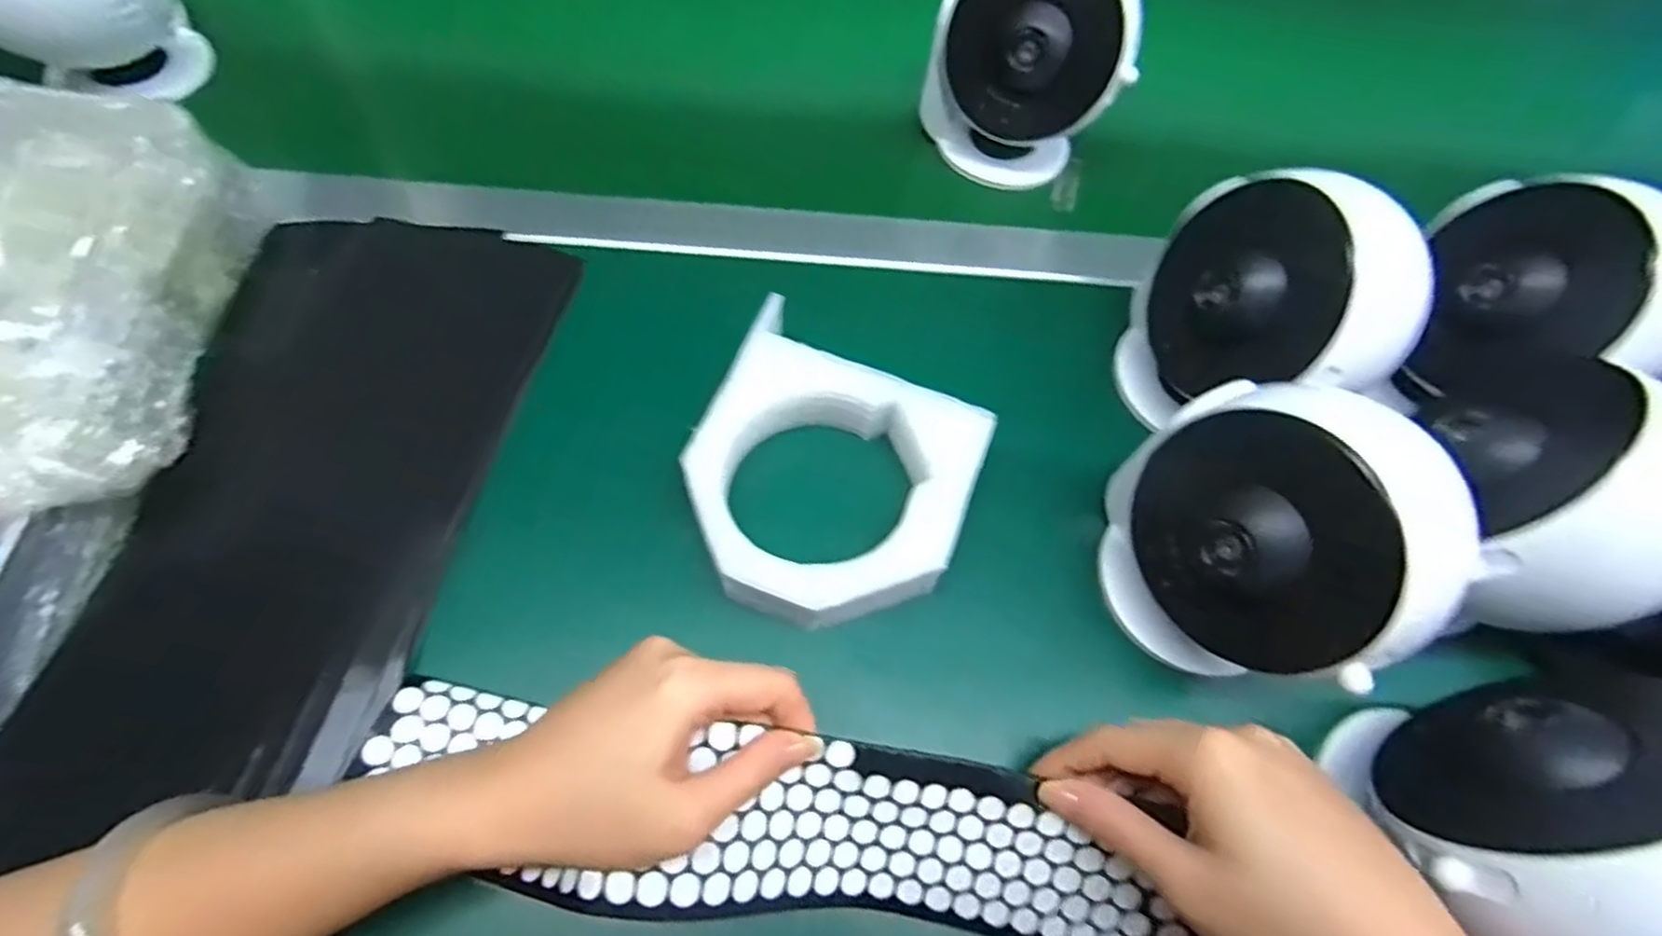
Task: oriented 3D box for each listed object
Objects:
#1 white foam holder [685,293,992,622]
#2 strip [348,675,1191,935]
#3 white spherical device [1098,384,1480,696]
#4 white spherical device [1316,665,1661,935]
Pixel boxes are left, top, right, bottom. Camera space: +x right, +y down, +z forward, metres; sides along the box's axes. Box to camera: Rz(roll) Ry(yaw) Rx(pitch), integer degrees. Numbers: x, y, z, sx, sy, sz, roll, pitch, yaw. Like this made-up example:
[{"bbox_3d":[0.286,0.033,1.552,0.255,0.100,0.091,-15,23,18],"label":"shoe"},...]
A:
[{"bbox_3d":[-0.003,0.004,0.329,0.131,0.043,0.137,21,62,8],"label":"white foam holder"},{"bbox_3d":[-0.002,0.134,0.258,0.264,0.034,0.064,11,61,1],"label":"strip"},{"bbox_3d":[0.169,0.025,0.272,0.076,0.102,0.106,-25,66,-16],"label":"white spherical device"},{"bbox_3d":[0.231,0.114,0.223,0.085,0.095,0.093,2,61,-3],"label":"white spherical device"}]

